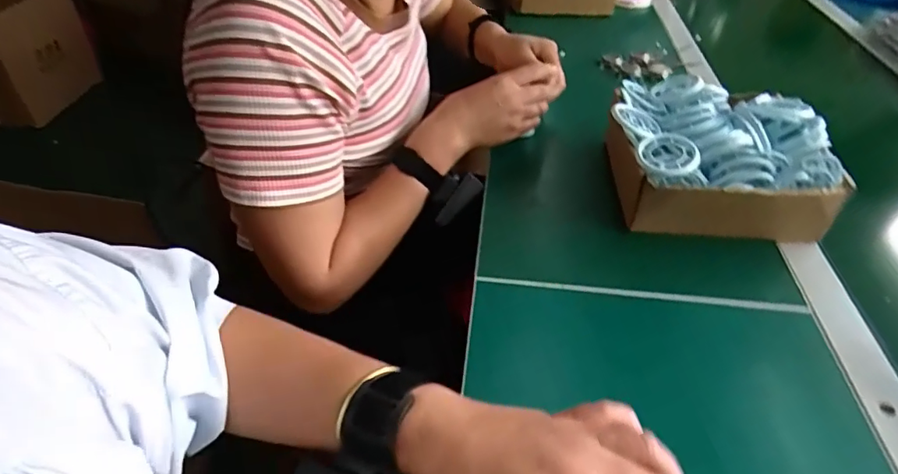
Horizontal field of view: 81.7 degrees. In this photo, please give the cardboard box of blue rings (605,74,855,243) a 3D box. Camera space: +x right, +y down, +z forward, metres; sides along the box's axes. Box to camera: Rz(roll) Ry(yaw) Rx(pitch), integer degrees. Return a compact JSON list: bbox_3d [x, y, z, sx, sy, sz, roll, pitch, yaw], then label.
[{"bbox_3d":[0.273,-0.092,0.566,0.198,0.101,0.206,1,42,0],"label":"cardboard box of blue rings"}]

